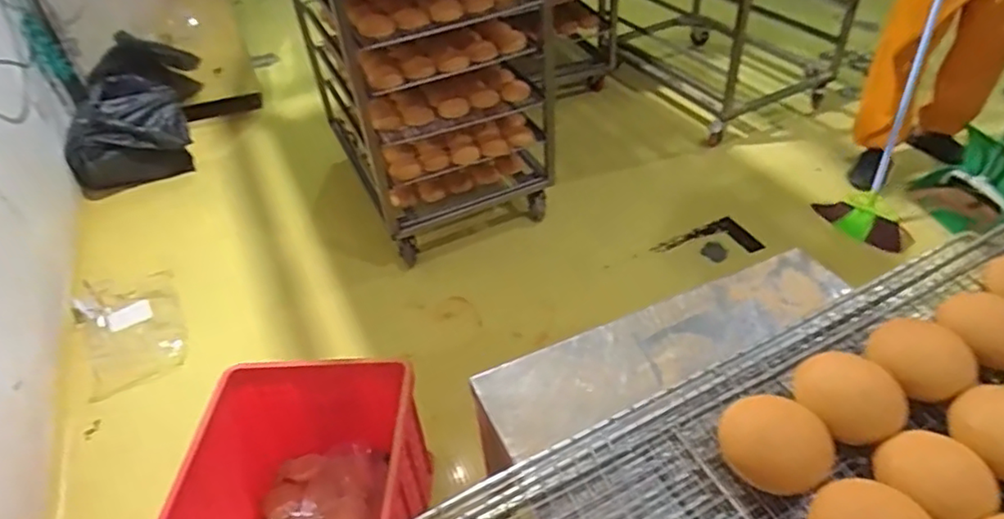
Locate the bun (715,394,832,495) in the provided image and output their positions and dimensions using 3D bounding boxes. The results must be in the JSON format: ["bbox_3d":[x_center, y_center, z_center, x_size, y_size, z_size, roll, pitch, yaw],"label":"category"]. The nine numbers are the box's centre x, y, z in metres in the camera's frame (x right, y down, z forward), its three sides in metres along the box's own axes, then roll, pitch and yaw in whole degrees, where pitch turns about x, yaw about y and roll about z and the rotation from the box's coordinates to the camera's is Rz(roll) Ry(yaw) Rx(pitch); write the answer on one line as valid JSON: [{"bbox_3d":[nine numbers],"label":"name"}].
[{"bbox_3d":[0.262,0.181,0.602,0.101,0.055,0.081,21,48,27],"label":"bun"}]

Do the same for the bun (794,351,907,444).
[{"bbox_3d":[0.349,0.140,0.628,0.101,0.057,0.083,29,52,33],"label":"bun"}]

